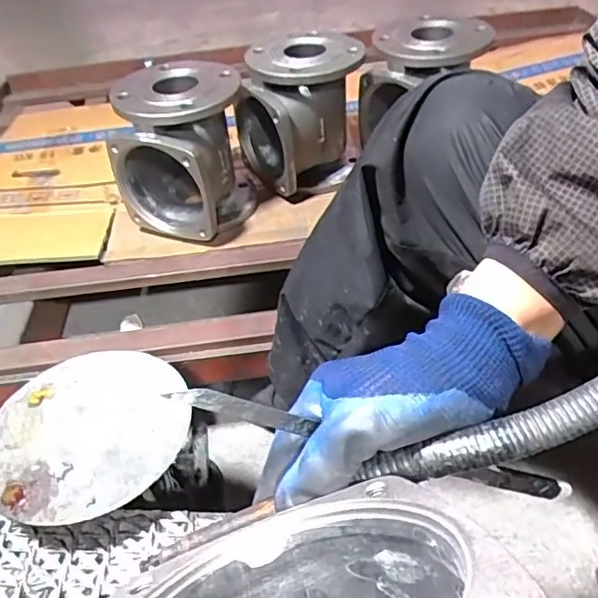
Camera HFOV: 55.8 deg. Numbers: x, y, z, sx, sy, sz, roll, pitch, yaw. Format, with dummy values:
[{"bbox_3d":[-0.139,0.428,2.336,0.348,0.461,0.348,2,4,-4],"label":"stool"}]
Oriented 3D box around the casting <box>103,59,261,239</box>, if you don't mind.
[{"bbox_3d":[-0.162,-0.212,0.833,0.154,0.222,0.184,16,46,23],"label":"casting"}]

